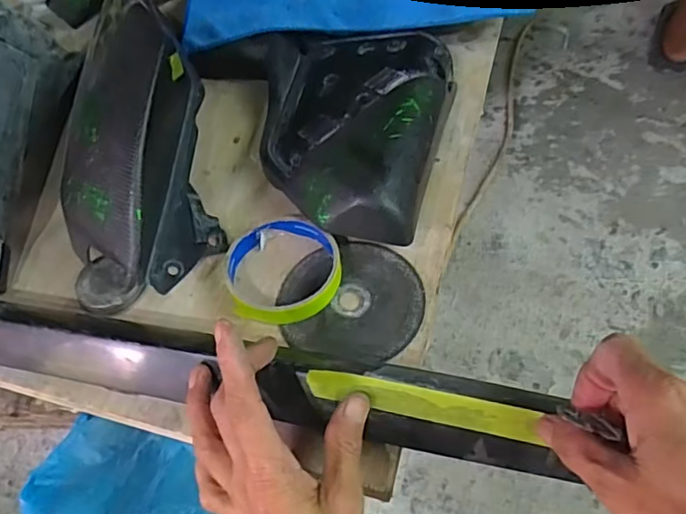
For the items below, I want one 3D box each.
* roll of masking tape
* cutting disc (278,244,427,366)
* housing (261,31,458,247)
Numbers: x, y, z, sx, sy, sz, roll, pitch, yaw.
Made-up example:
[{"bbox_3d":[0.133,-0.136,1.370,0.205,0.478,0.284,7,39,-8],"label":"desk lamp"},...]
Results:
[{"bbox_3d":[-0.043,0.009,0.411,0.082,0.019,0.081,-2,52,3],"label":"roll of masking tape"},{"bbox_3d":[0.006,0.029,0.407,0.101,0.006,0.094,-2,52,3],"label":"cutting disc"},{"bbox_3d":[-0.002,-0.111,0.481,0.165,0.059,0.214,11,54,13],"label":"housing"}]

